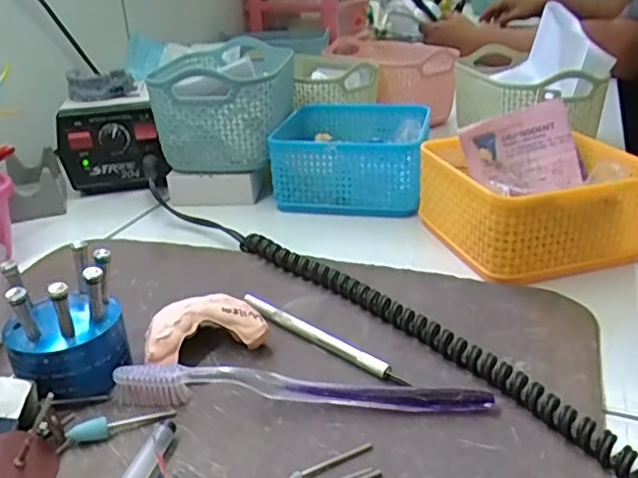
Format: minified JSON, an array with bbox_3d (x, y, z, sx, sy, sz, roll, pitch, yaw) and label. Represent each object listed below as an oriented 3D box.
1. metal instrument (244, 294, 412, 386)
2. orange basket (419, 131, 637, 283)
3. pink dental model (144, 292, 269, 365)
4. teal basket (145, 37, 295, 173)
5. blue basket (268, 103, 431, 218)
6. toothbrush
[{"bbox_3d":[-0.001,0.056,0.357,0.123,0.009,0.004,22,2,40],"label":"metal instrument"},{"bbox_3d":[0.156,-0.031,0.466,0.127,0.065,0.129,-10,27,-13],"label":"orange basket"},{"bbox_3d":[-0.065,0.053,0.350,0.065,0.027,0.037,-14,28,-21],"label":"pink dental model"},{"bbox_3d":[-0.081,-0.135,0.602,0.115,0.087,0.185,-1,25,3],"label":"teal basket"},{"bbox_3d":[0.032,-0.078,0.573,0.133,0.057,0.130,4,27,14],"label":"blue basket"},{"bbox_3d":[-0.010,0.075,0.310,0.185,0.019,0.011,0,26,6],"label":"toothbrush"}]

